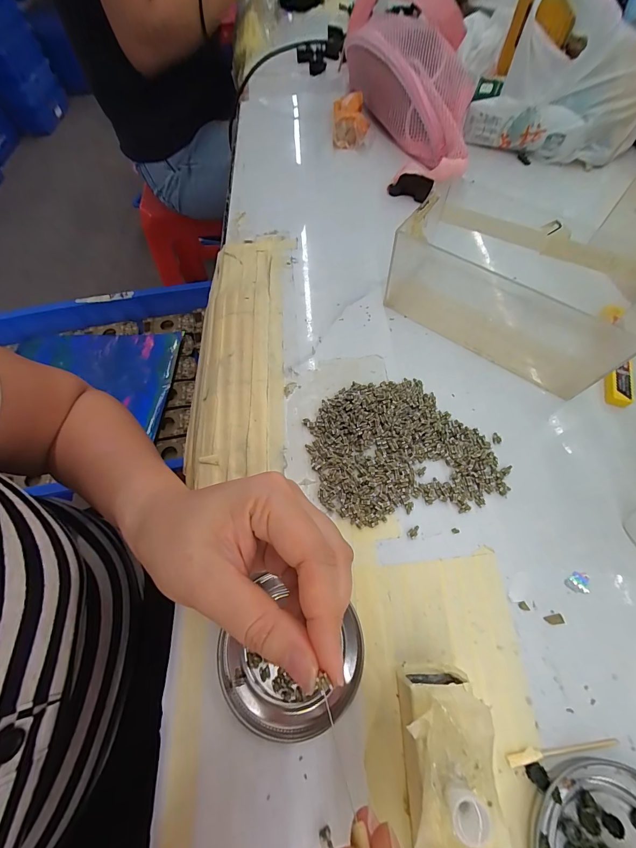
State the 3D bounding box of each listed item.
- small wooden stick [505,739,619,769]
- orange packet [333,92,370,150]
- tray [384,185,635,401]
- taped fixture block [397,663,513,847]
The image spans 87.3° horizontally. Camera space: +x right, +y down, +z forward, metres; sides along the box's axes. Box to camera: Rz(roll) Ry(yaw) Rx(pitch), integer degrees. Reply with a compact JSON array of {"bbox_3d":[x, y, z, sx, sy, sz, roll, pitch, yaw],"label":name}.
[{"bbox_3d":[0.126,0.167,0.171,0.059,0.004,0.006,-9,64,-3],"label":"small wooden stick"},{"bbox_3d":[0.042,-0.389,0.424,0.044,0.030,0.086,1,64,2],"label":"orange packet"},{"bbox_3d":[0.161,-0.111,0.272,0.204,0.064,0.100,31,68,15],"label":"tray"},{"bbox_3d":[0.057,0.161,0.152,0.046,0.046,0.083,-11,64,-4],"label":"taped fixture block"}]

